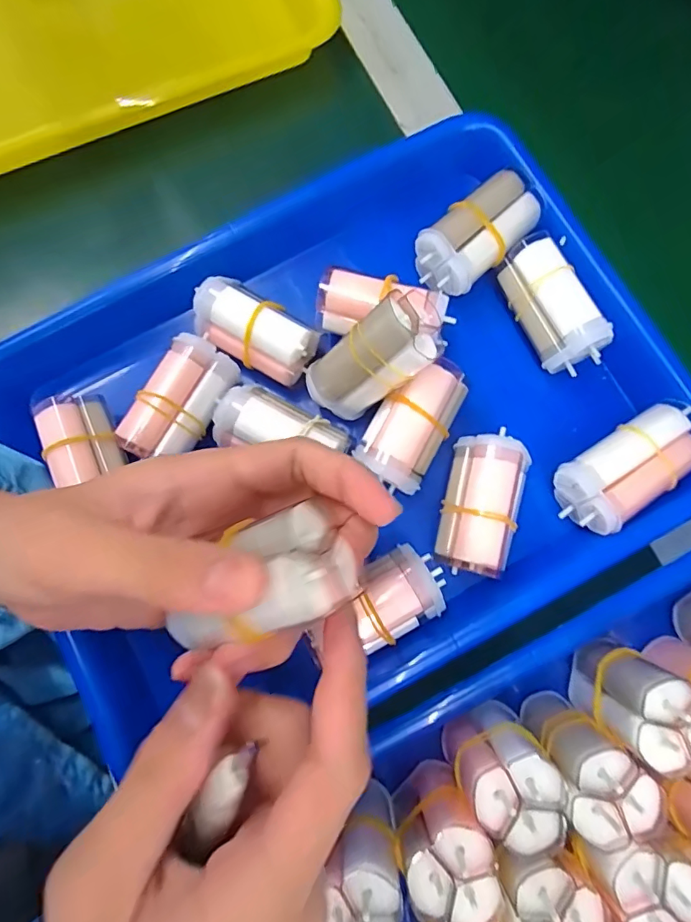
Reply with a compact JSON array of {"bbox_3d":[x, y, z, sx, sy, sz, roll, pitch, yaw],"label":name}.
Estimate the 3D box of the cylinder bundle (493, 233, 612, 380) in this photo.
[{"bbox_3d":[0.106,-0.079,0.257,0.030,0.035,0.068,-28,80,-5],"label":"cylinder bundle"}]

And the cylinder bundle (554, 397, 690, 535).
[{"bbox_3d":[0.138,0.005,0.245,0.073,0.037,0.037,-32,81,-5],"label":"cylinder bundle"}]

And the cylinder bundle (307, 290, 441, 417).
[{"bbox_3d":[0.015,-0.048,0.232,0.074,0.026,0.032,-35,77,39],"label":"cylinder bundle"}]

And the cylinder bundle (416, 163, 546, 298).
[{"bbox_3d":[0.071,-0.119,0.261,0.066,0.026,0.034,-42,82,-7],"label":"cylinder bundle"}]

